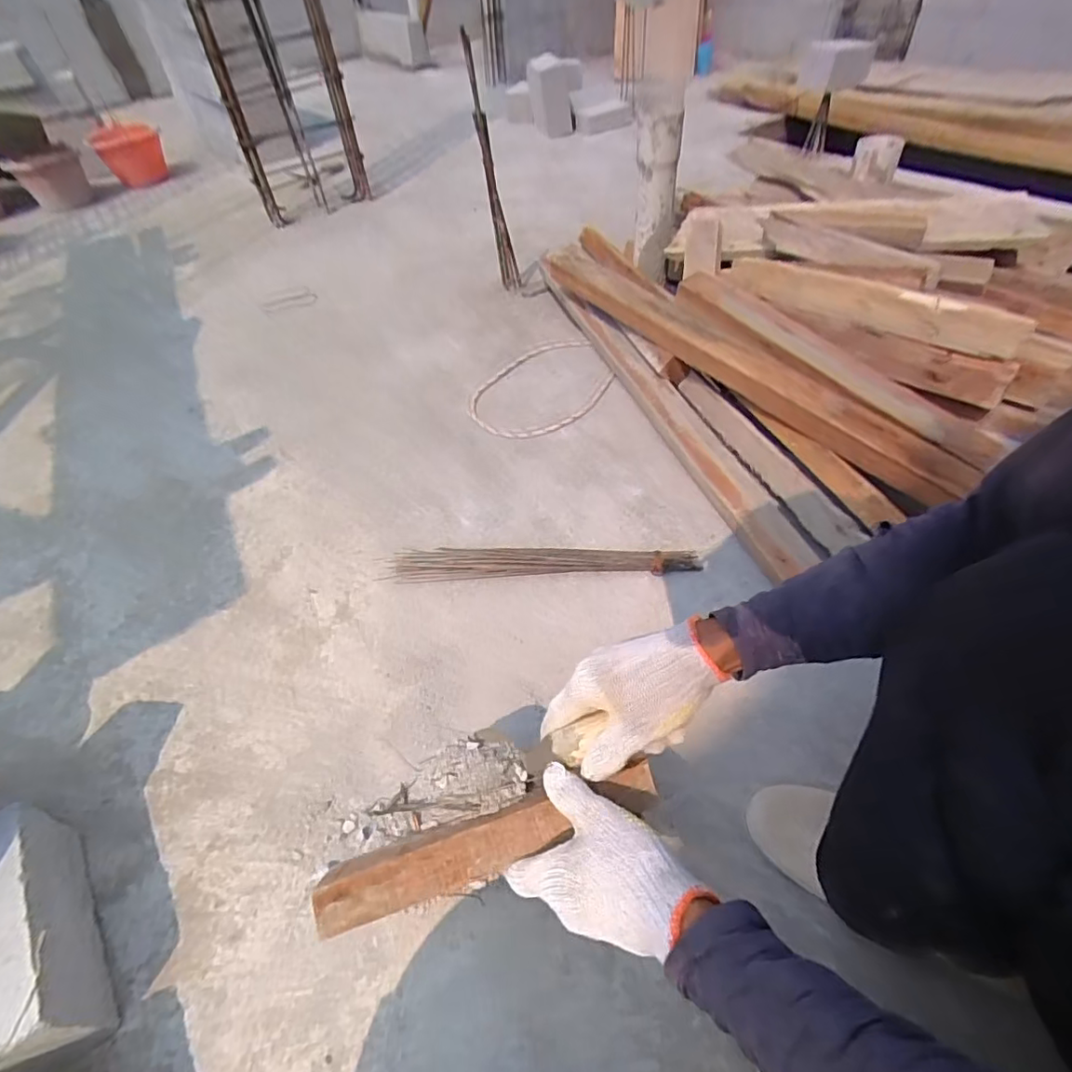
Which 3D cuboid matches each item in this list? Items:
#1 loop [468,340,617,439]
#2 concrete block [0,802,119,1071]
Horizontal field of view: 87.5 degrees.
[{"bbox_3d":[0.017,-0.288,1.067,0.223,0.015,0.320,29,56,27],"label":"loop"},{"bbox_3d":[-0.464,0.366,0.487,0.128,0.105,0.197,-30,52,-21],"label":"concrete block"}]

